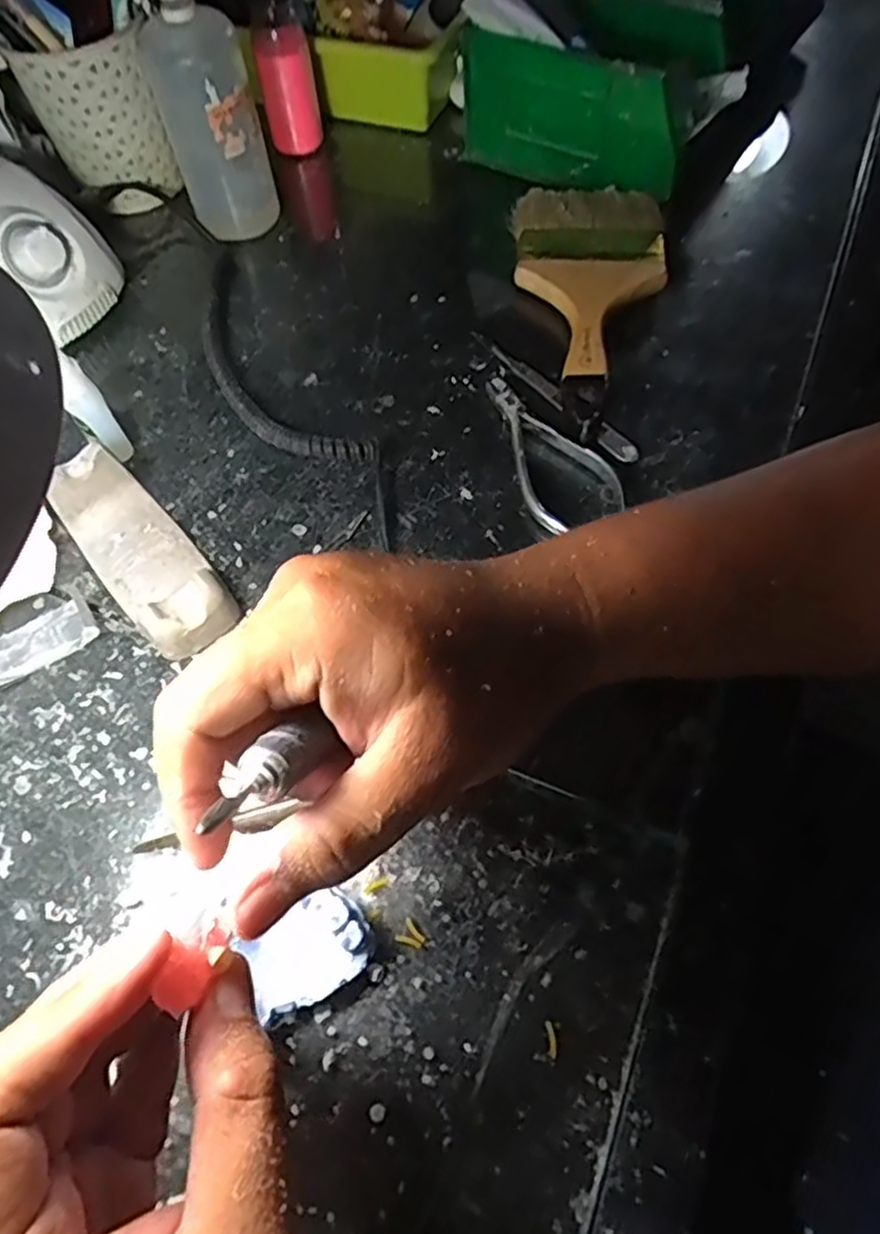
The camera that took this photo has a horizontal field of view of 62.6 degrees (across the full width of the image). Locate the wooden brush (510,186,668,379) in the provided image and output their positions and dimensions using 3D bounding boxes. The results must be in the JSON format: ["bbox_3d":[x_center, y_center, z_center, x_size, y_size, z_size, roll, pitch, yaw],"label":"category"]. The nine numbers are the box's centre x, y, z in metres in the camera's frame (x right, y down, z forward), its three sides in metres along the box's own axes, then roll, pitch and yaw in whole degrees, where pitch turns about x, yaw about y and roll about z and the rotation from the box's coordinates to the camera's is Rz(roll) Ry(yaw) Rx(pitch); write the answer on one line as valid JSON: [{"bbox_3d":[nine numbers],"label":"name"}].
[{"bbox_3d":[0.098,-0.219,0.470,0.094,0.022,0.184,0,61,3],"label":"wooden brush"}]

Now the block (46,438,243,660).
[{"bbox_3d":[-0.153,-0.033,0.373,0.049,0.038,0.120,-39,66,-18],"label":"block"}]

